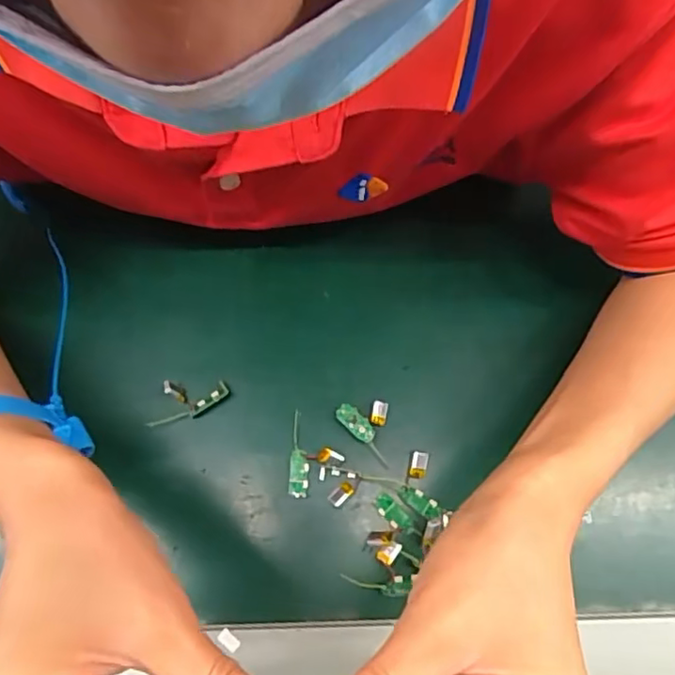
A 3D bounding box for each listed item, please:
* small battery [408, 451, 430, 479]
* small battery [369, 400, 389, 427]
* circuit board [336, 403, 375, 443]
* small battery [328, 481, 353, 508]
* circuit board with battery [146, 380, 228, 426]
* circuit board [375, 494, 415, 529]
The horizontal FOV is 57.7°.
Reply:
[{"bbox_3d":[0.050,0.078,0.374,0.010,0.004,0.016,14,72,5],"label":"small battery"},{"bbox_3d":[0.026,0.047,0.384,0.010,0.004,0.016,13,72,5],"label":"small battery"},{"bbox_3d":[0.011,0.053,0.380,0.029,0.004,0.012,41,77,23],"label":"circuit board"},{"bbox_3d":[0.002,0.095,0.371,0.009,0.004,0.015,42,77,13],"label":"small battery"},{"bbox_3d":[-0.095,0.038,0.385,0.051,0.009,0.024,-15,75,-18],"label":"circuit board with battery"},{"bbox_3d":[0.033,0.105,0.368,0.013,0.004,0.024,-42,76,-12],"label":"circuit board"}]

